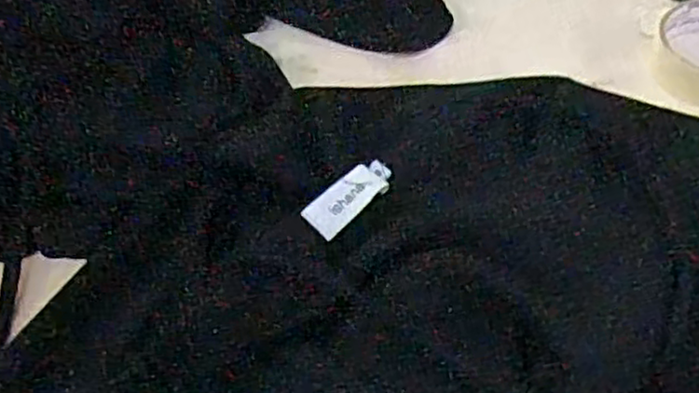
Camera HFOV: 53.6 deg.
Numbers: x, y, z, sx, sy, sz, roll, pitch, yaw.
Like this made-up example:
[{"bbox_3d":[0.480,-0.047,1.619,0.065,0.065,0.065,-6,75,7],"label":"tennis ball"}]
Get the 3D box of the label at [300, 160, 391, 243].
[{"bbox_3d":[0.001,0.000,0.346,0.053,0.004,0.020,-40,83,-27],"label":"label"}]

